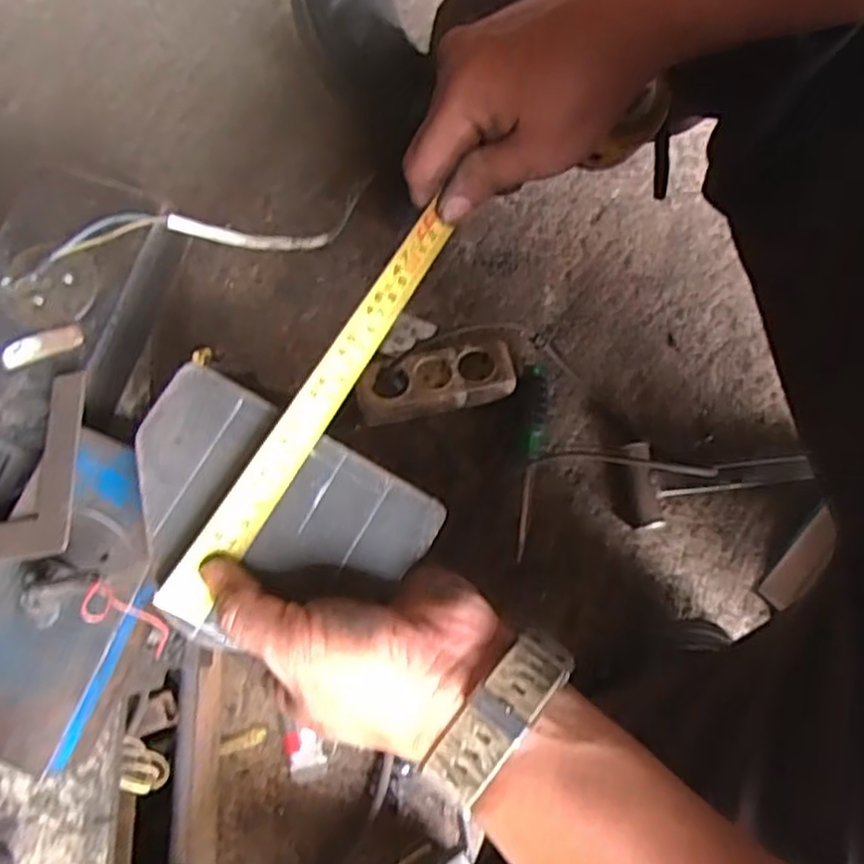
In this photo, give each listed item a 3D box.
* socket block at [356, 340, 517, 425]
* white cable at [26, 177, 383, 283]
[{"bbox_3d":[0.003,-0.052,0.758,0.160,0.050,0.062,-13,76,-4],"label":"socket block"},{"bbox_3d":[-0.137,-0.134,0.478,0.224,0.042,0.033,-16,74,-36],"label":"white cable"}]

